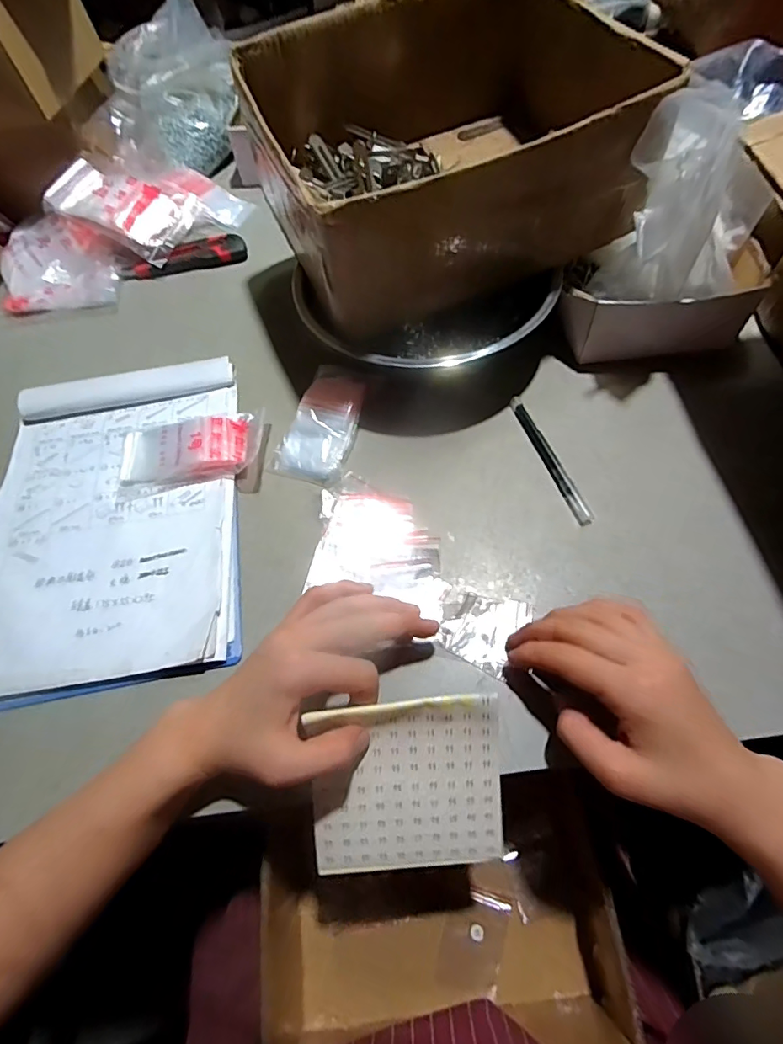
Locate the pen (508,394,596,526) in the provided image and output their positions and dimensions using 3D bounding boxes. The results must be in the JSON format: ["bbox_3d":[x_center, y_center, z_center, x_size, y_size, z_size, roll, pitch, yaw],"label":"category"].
[{"bbox_3d":[0.142,-0.060,0.436,0.014,0.011,0.143,-17,63,-5],"label":"pen"}]

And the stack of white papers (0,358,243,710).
[{"bbox_3d":[-0.248,-0.011,0.434,0.220,0.023,0.311,-10,63,-1],"label":"stack of white papers"}]

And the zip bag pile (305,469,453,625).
[{"bbox_3d":[-0.008,0.015,0.402,0.118,0.016,0.109,11,64,9],"label":"zip bag pile"}]

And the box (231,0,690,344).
[{"bbox_3d":[0.039,-0.342,0.448,0.286,0.139,0.265,-20,62,-6],"label":"box"}]

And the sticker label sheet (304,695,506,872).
[{"bbox_3d":[0.011,0.171,0.316,0.122,0.012,0.117,-3,97,-1],"label":"sticker label sheet"}]

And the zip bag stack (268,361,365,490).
[{"bbox_3d":[-0.063,-0.097,0.462,0.066,0.023,0.123,18,65,12],"label":"zip bag stack"}]

